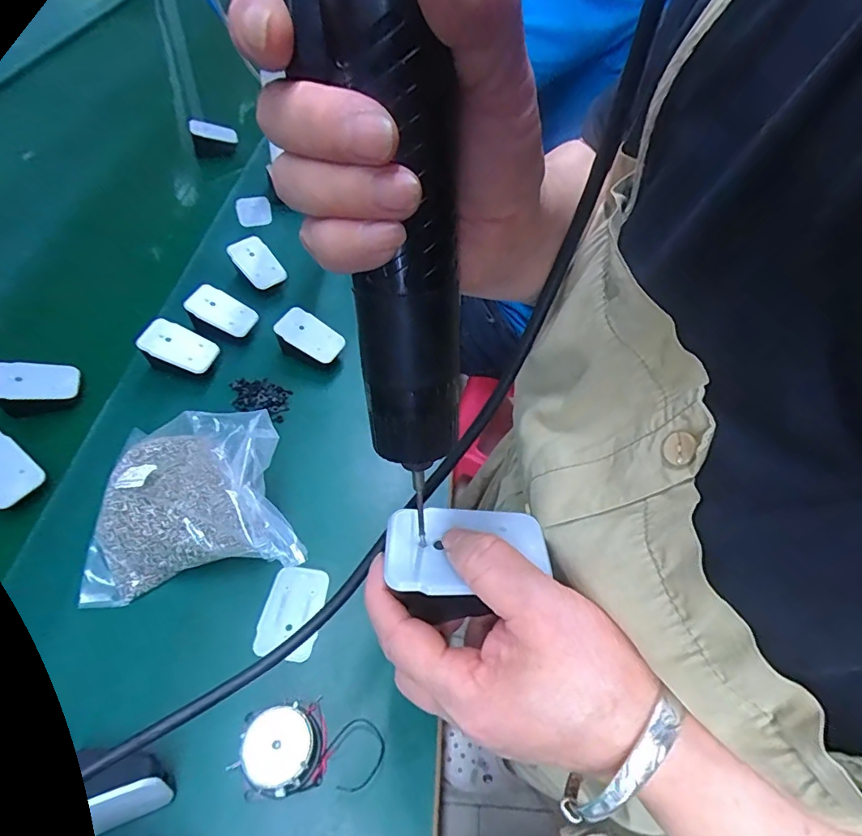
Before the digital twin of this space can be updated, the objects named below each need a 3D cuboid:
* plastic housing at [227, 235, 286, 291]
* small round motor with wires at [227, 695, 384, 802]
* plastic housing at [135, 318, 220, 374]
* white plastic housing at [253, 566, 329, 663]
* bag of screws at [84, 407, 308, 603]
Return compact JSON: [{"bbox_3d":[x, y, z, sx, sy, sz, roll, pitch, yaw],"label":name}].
[{"bbox_3d":[-0.211,-0.191,0.626,0.044,0.013,0.070,-40,87,-17],"label":"plastic housing"},{"bbox_3d":[-0.082,0.218,0.339,0.095,0.036,0.051,-1,54,-8],"label":"small round motor with wires"},{"bbox_3d":[-0.262,-0.076,0.532,0.069,0.008,0.045,31,59,-16],"label":"plastic housing"},{"bbox_3d":[-0.110,0.153,0.403,0.046,0.008,0.069,9,53,-1],"label":"white plastic housing"},{"bbox_3d":[-0.198,0.064,0.407,0.166,0.101,0.124,-3,54,-9],"label":"bag of screws"}]

